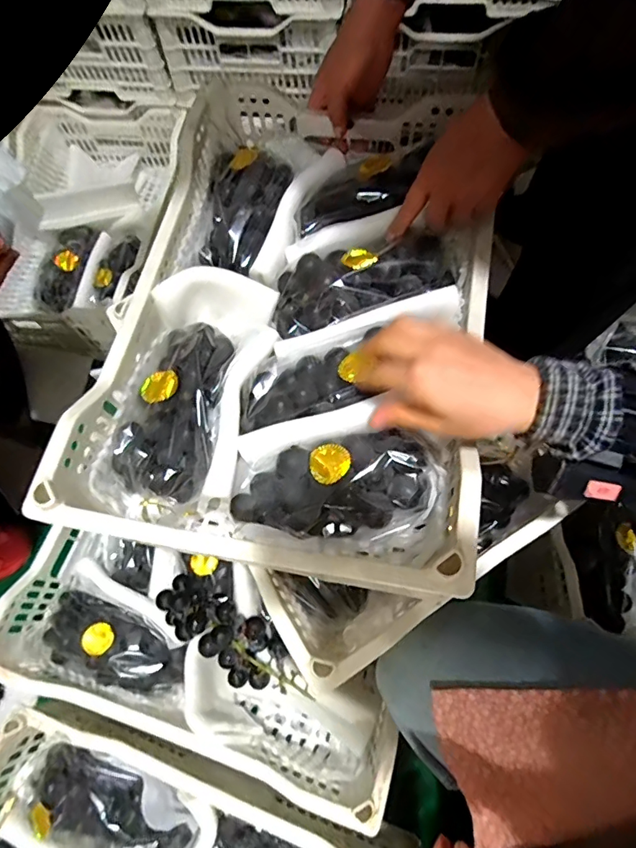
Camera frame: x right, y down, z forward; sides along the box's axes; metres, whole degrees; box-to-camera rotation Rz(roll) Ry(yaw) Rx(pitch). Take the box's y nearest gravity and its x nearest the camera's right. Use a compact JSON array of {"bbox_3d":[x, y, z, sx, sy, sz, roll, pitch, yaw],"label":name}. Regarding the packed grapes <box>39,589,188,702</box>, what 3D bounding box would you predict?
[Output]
[{"bbox_3d":[-0.282,0.303,0.630,0.211,0.060,0.091,18,69,10],"label":"packed grapes"}]

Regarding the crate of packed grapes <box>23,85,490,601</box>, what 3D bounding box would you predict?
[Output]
[{"bbox_3d":[-0.014,-0.103,0.497,0.339,0.148,0.495,8,68,7],"label":"crate of packed grapes"}]

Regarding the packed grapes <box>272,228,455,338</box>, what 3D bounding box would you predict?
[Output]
[{"bbox_3d":[0.042,-0.154,0.486,0.191,0.055,0.083,-16,67,-4],"label":"packed grapes"}]

